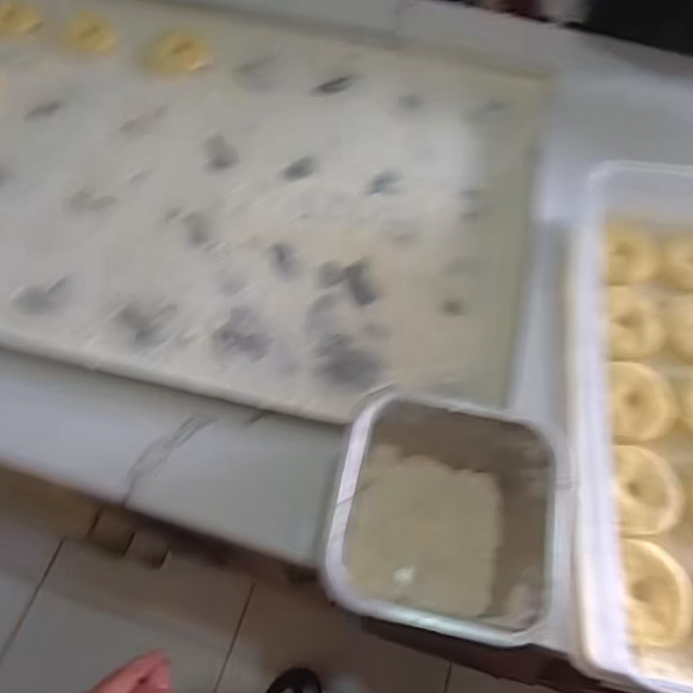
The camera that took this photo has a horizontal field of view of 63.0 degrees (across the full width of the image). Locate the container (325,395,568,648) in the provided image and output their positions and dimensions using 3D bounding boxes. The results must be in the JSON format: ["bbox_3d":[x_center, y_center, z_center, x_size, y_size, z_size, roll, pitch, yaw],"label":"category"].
[{"bbox_3d":[0.051,0.102,0.335,0.109,0.086,0.115,11,63,5],"label":"container"}]

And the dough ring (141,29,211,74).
[{"bbox_3d":[-0.174,-0.300,0.576,0.065,0.009,0.065,0,63,-1],"label":"dough ring"}]

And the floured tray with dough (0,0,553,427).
[{"bbox_3d":[-0.137,-0.166,0.505,0.589,0.031,0.411,12,66,5],"label":"floured tray with dough"}]

